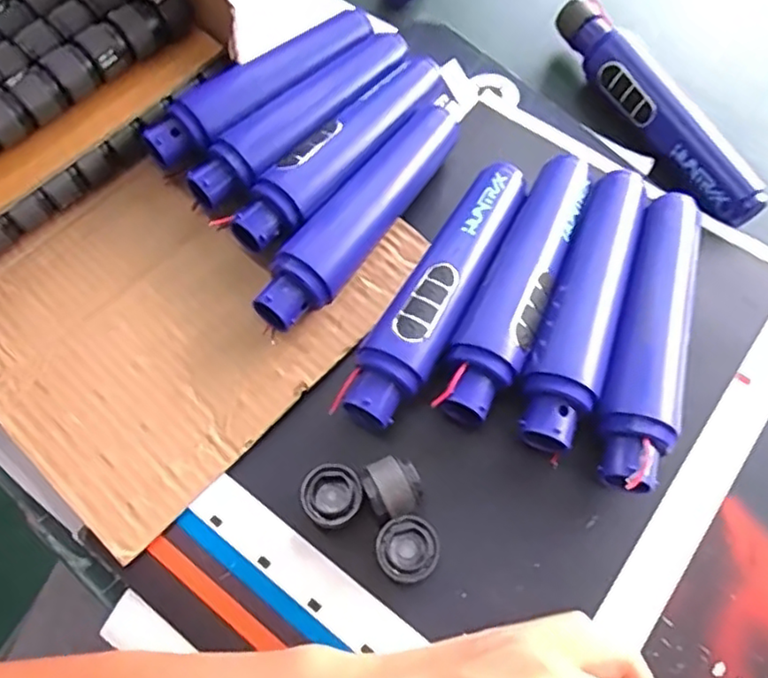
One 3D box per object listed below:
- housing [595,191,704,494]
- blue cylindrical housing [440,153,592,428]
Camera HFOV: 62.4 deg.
[{"bbox_3d":[0.143,-0.002,0.345,0.038,0.037,0.176,15,68,7],"label":"housing"},{"bbox_3d":[0.076,-0.033,0.361,0.039,0.037,0.178,23,69,10],"label":"blue cylindrical housing"}]

